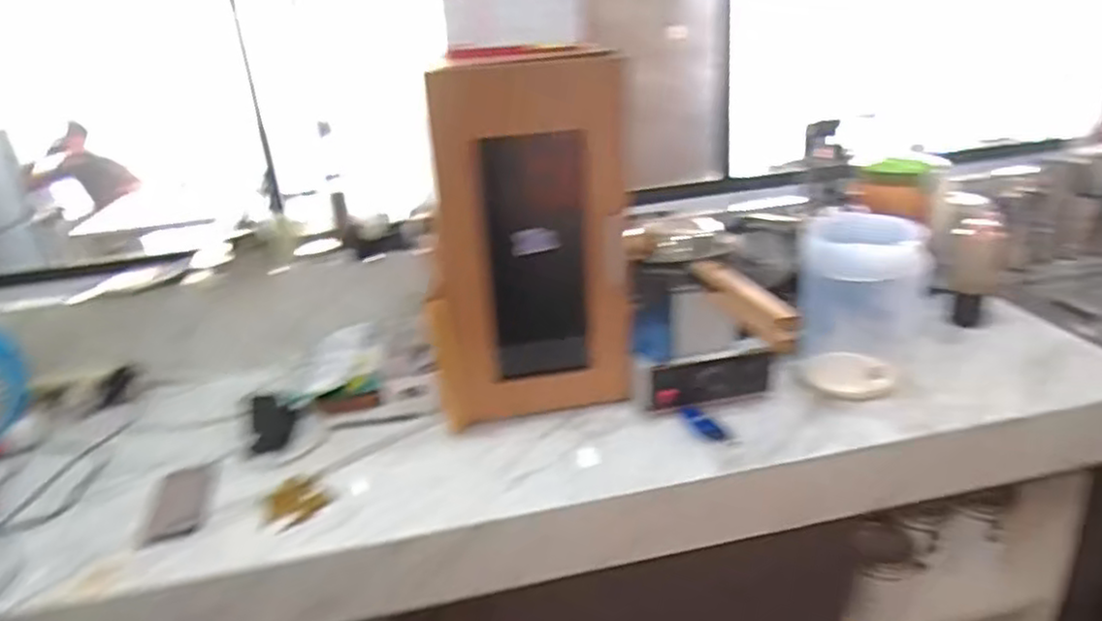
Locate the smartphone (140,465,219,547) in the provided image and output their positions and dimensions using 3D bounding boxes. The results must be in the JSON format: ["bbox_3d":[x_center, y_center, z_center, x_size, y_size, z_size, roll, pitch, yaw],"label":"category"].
[{"bbox_3d":[-0.531,0.275,1.027,0.082,0.016,0.169,-10,24,-11],"label":"smartphone"}]

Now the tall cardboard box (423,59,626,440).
[{"bbox_3d":[-0.032,-0.076,1.055,0.314,0.542,0.099,-7,24,-5],"label":"tall cardboard box"}]

